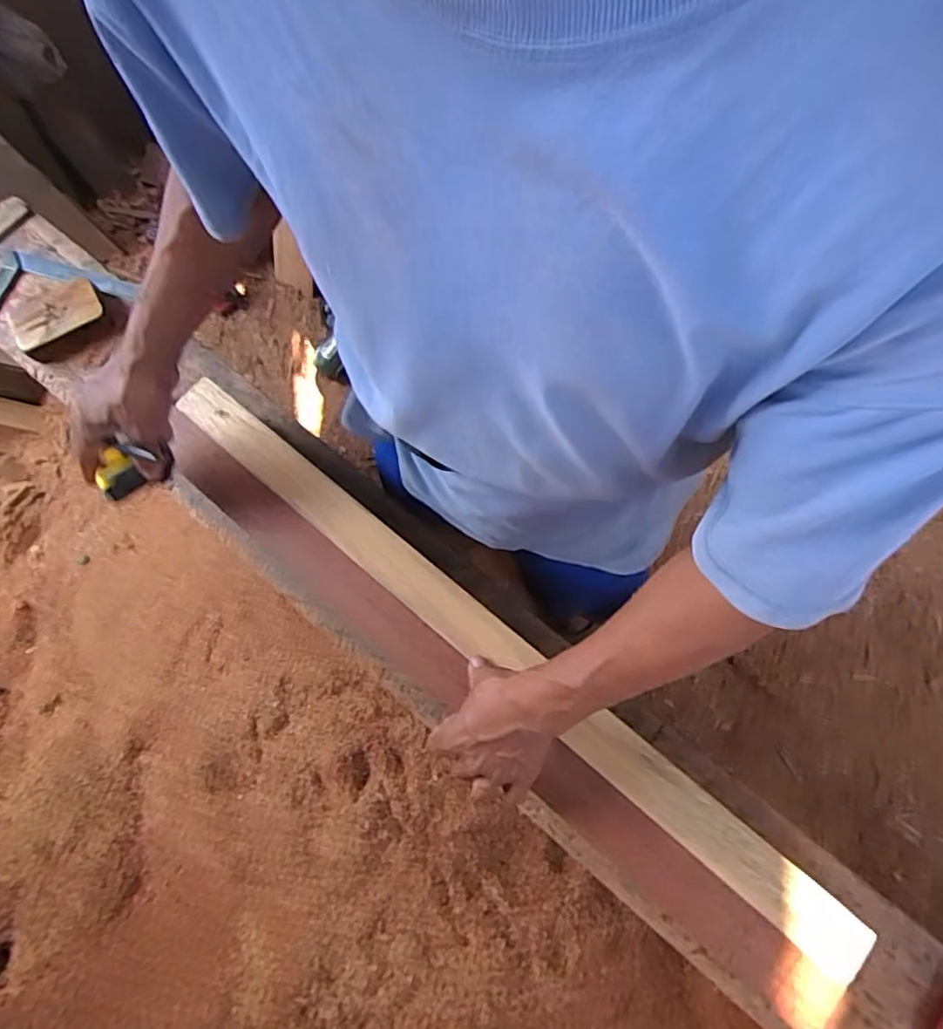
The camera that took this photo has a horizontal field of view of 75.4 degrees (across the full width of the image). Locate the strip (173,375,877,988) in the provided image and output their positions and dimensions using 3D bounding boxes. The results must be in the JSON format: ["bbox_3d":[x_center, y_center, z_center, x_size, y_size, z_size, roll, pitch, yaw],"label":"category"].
[{"bbox_3d":[-0.001,0.120,0.621,0.850,0.026,0.055,38,77,13],"label":"strip"}]

